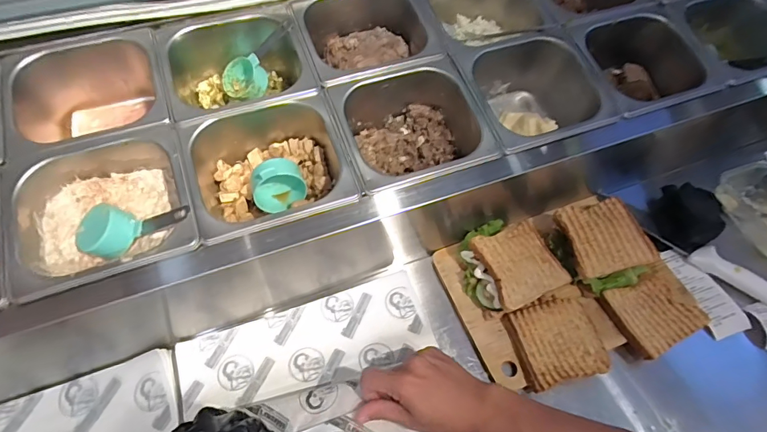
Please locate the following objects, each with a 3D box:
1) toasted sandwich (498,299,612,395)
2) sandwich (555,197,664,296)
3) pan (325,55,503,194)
[{"bbox_3d":[0.207,0.151,0.526,0.100,0.024,0.095,-11,59,-9],"label":"toasted sandwich"},{"bbox_3d":[0.287,0.043,0.577,0.099,0.066,0.108,-13,59,-10],"label":"sandwich"},{"bbox_3d":[0.029,-0.107,0.556,0.173,0.085,0.173,-17,60,-12],"label":"pan"}]

